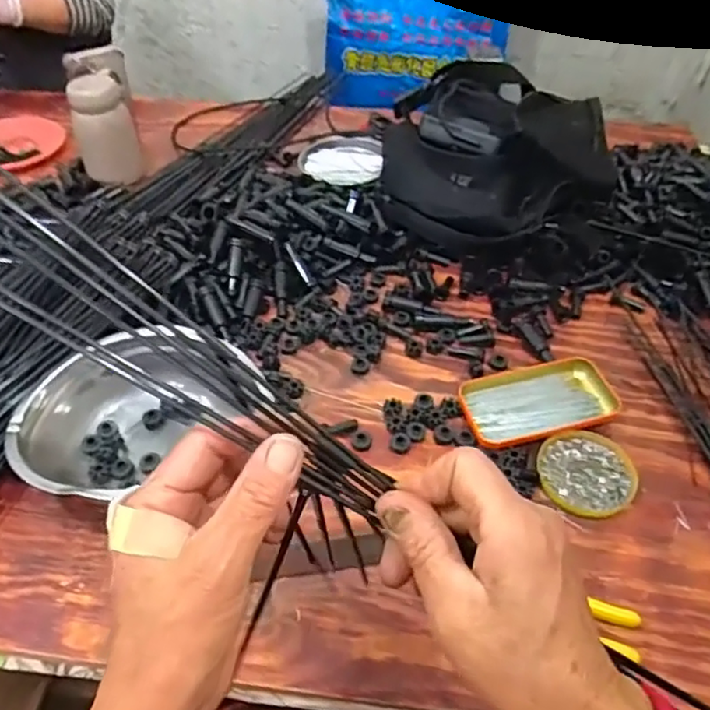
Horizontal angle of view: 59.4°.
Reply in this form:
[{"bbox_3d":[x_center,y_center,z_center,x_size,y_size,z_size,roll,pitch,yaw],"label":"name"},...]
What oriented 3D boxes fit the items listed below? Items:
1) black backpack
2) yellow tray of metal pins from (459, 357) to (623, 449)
[{"bbox_3d":[0.188,-0.263,0.810,0.281,0.147,0.289,10,47,10],"label":"black backpack"},{"bbox_3d":[0.174,0.044,0.597,0.142,0.016,0.084,-13,48,-12],"label":"yellow tray of metal pins"}]

